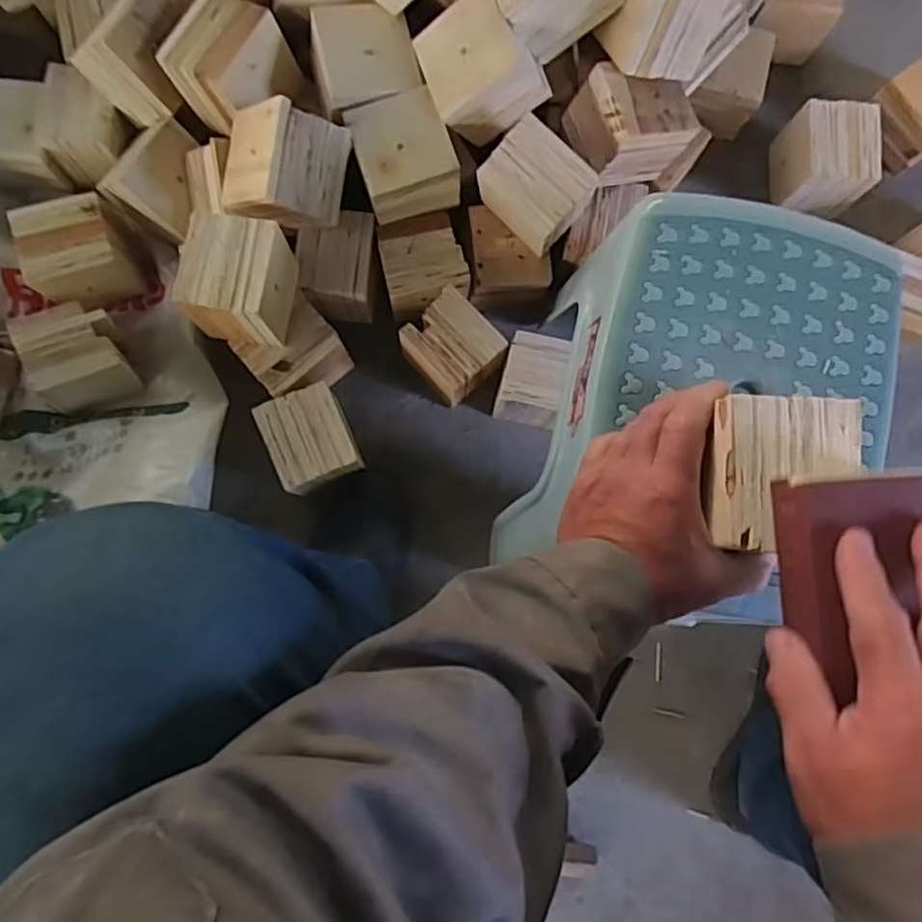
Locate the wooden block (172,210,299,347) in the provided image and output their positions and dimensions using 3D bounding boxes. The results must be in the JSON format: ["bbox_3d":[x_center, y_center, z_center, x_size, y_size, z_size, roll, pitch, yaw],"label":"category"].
[{"bbox_3d":[-0.219,-0.174,0.654,0.087,0.099,0.100,10,83,-1],"label":"wooden block"}]

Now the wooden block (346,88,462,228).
[{"bbox_3d":[-0.058,-0.314,0.684,0.095,0.060,0.112,-18,84,-4],"label":"wooden block"}]

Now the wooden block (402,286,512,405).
[{"bbox_3d":[-0.011,-0.124,0.743,0.086,0.096,0.090,-43,86,-7],"label":"wooden block"}]

